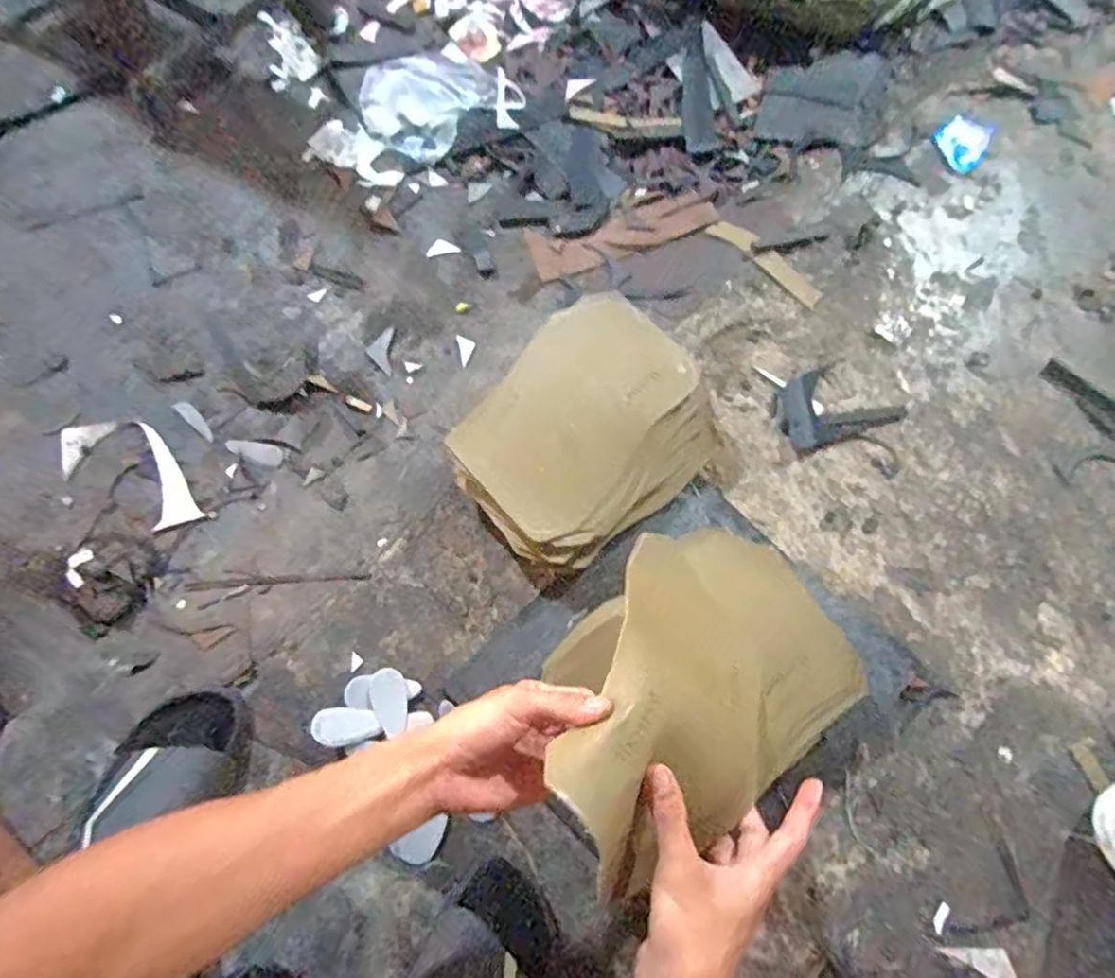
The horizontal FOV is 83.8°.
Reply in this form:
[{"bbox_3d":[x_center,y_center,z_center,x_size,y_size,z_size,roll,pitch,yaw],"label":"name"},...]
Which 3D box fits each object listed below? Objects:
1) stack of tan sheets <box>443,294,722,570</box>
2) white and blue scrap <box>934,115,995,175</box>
[{"bbox_3d":[0.024,-0.056,0.664,0.264,0.093,0.216,-40,73,-13],"label":"stack of tan sheets"},{"bbox_3d":[0.556,-0.476,0.855,0.068,0.004,0.094,25,74,11],"label":"white and blue scrap"}]

